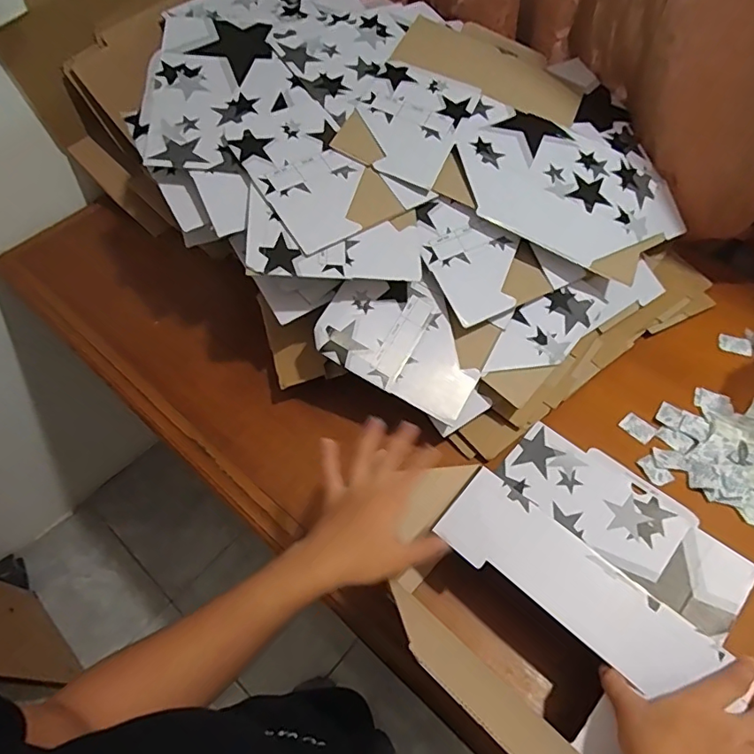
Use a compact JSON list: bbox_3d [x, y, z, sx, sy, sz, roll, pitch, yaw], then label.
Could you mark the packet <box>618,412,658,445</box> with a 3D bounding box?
[{"bbox_3d":[0.335,0.066,0.661,0.028,0.005,0.040,-39,63,-23],"label":"packet"}]

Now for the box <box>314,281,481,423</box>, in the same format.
[{"bbox_3d":[0.034,-0.047,0.628,0.196,0.006,0.134,29,75,0],"label":"box"}]

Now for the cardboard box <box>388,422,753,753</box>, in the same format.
[{"bbox_3d":[0.204,0.195,0.532,0.311,0.124,0.269,-35,61,-21],"label":"cardboard box"}]

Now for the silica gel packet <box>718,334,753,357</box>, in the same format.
[{"bbox_3d":[0.509,-0.046,0.730,0.042,0.005,0.033,19,58,14],"label":"silica gel packet"}]

